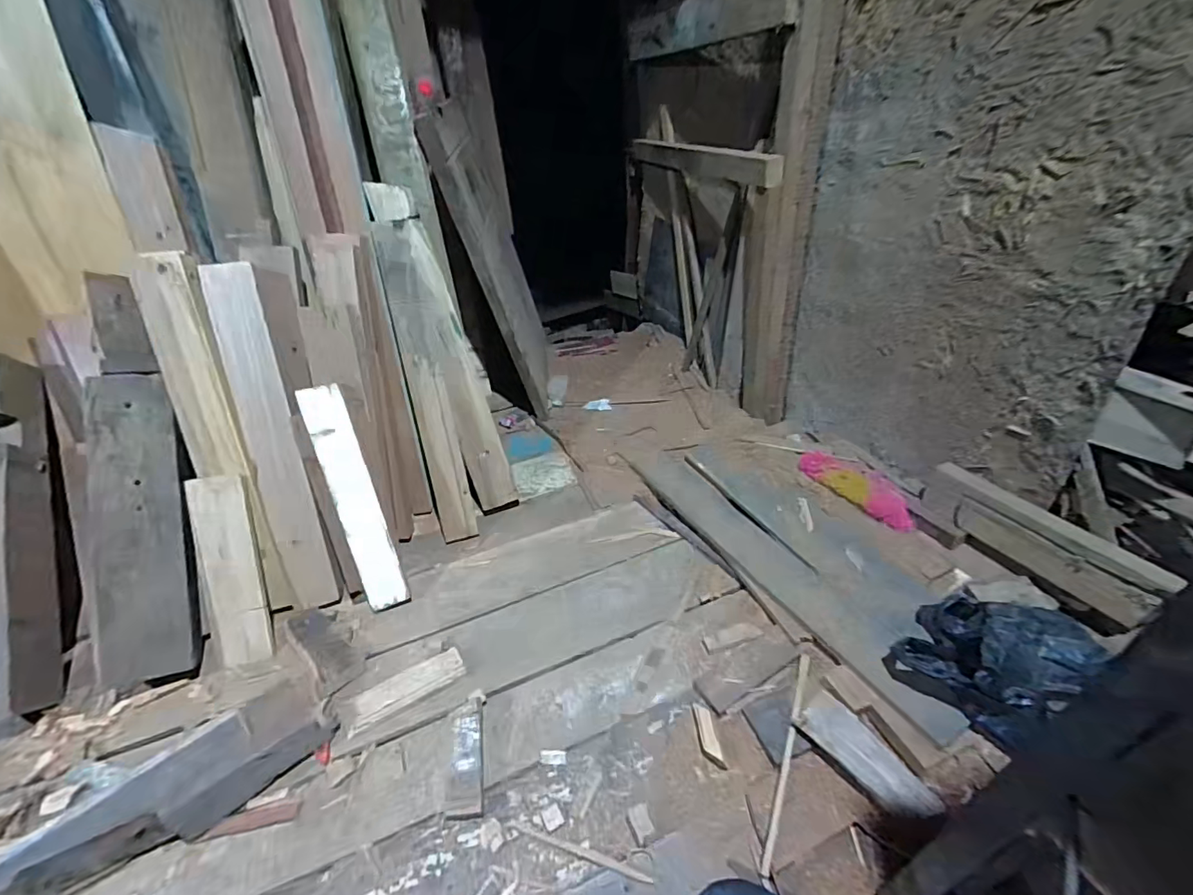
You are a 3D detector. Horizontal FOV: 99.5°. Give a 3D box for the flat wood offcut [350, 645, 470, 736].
[{"bbox_3d":[-0.354,0.450,0.947,0.208,0.026,0.062,-22,37,-26],"label":"flat wood offcut"}]

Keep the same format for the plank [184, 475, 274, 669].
[{"bbox_3d":[-0.736,0.247,1.025,0.094,0.374,0.031,-10,2,-11],"label":"plank"}]

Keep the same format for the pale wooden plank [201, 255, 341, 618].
[{"bbox_3d":[-0.688,-0.007,1.081,0.101,0.729,0.021,-12,9,-14],"label":"pale wooden plank"}]

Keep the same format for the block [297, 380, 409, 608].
[{"bbox_3d":[-0.511,0.112,1.077,0.084,0.488,0.025,-18,11,-22],"label":"block"}]

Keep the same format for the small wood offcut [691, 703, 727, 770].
[{"bbox_3d":[0.190,0.492,0.866,0.032,0.007,0.108,-6,33,-5],"label":"small wood offcut"}]

